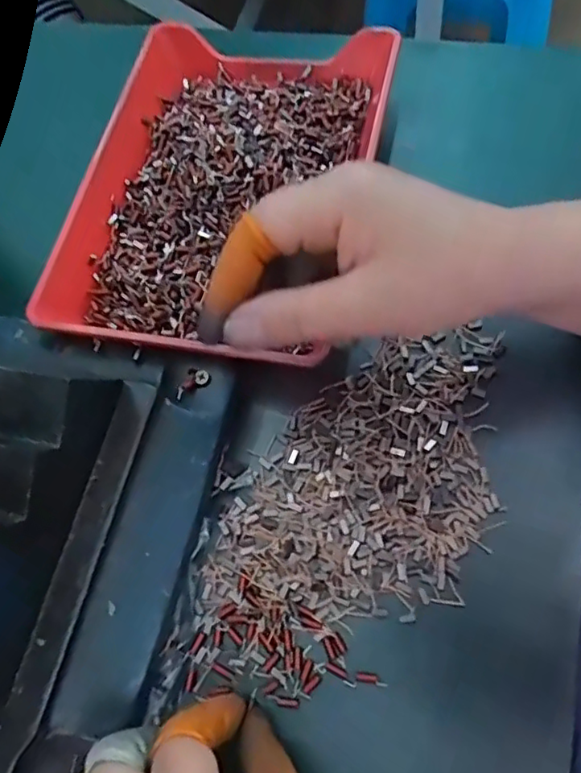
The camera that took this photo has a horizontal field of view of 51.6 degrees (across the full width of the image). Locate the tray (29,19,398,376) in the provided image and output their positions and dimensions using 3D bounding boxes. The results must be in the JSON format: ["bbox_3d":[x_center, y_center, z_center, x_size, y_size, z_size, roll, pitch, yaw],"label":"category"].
[{"bbox_3d":[-0.041,-0.127,0.373,0.176,0.033,0.241,11,67,7],"label":"tray"}]

